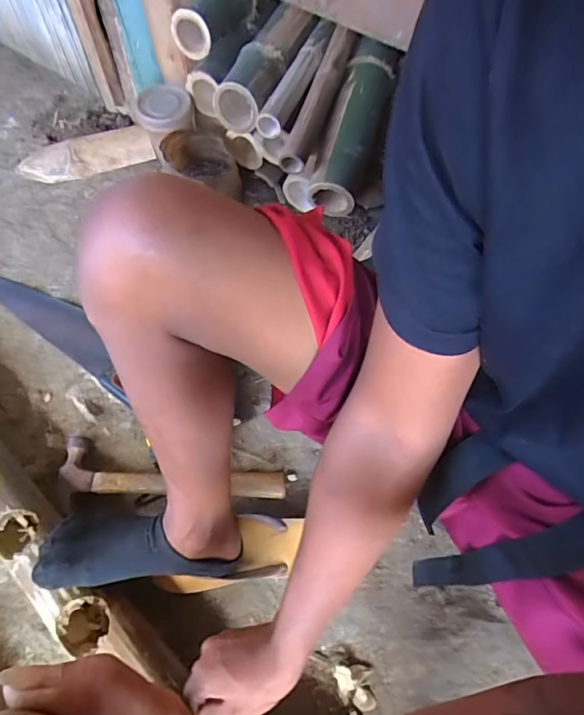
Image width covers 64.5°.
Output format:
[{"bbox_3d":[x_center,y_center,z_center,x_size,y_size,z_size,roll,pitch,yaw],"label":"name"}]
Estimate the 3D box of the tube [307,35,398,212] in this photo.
[{"bbox_3d":[0.117,-0.434,0.848,0.087,0.081,0.353,16,76,10],"label":"tube"}]

